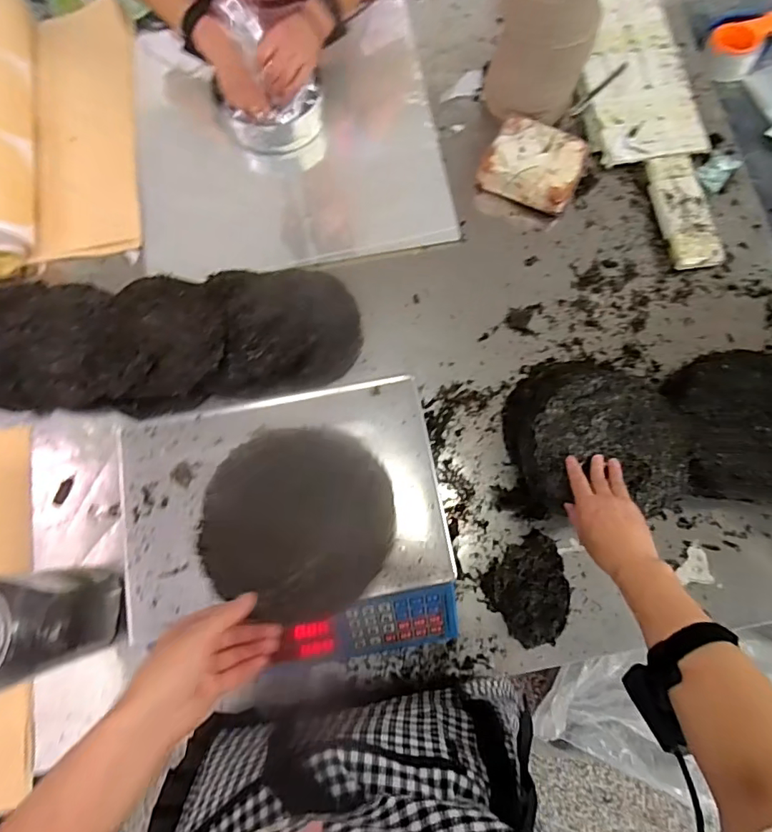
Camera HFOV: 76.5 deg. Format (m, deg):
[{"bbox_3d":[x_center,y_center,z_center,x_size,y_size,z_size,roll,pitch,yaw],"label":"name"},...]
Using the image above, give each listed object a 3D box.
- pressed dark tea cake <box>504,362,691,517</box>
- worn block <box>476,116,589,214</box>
[{"bbox_3d":[0.283,0.031,0.675,0.209,0.111,0.200,10,77,2],"label":"pressed dark tea cake"},{"bbox_3d":[0.242,-0.410,0.808,0.154,0.056,0.122,28,78,6],"label":"worn block"}]

